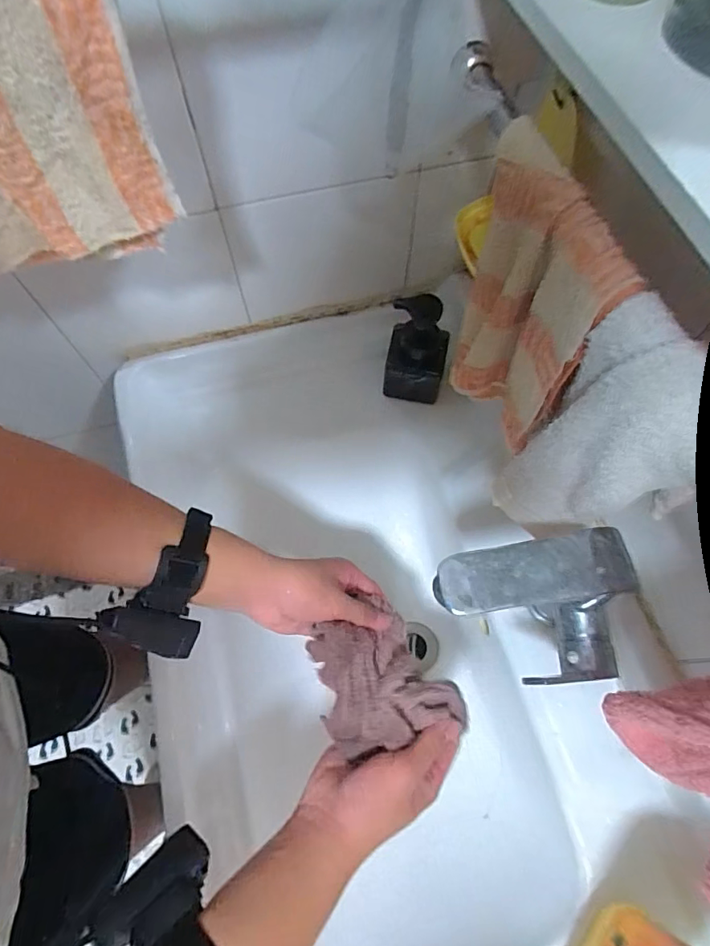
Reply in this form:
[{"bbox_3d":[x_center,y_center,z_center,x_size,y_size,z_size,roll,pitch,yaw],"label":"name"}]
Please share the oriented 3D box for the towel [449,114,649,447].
[{"bbox_3d":[0.118,-0.122,0.360,0.047,0.180,0.164,-6,65,-6],"label":"towel"}]

